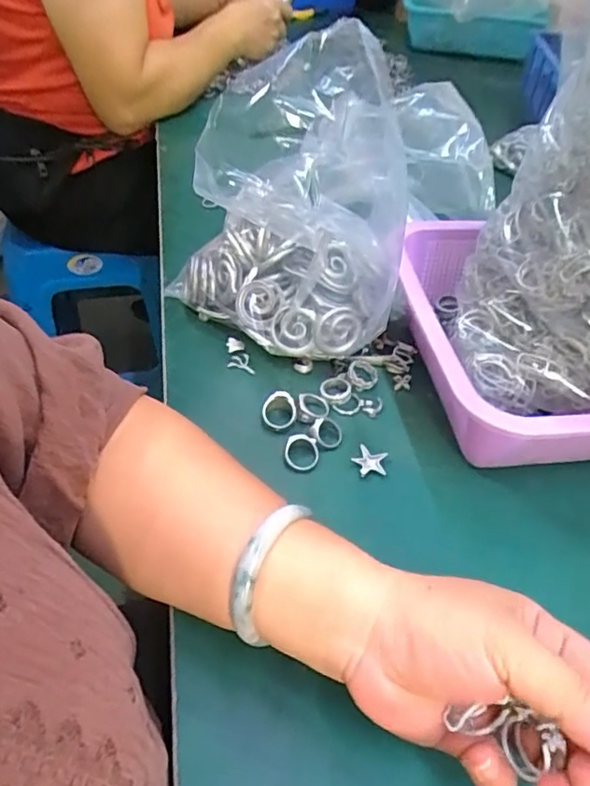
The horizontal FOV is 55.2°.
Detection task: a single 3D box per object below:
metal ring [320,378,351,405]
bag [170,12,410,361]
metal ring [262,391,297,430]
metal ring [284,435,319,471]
[{"bbox_3d":[0.031,-0.003,0.425,0.021,0.006,0.023,2,46,-2],"label":"metal ring"},{"bbox_3d":[-0.011,-0.124,0.406,0.173,0.205,0.091,3,46,-1],"label":"bag"},{"bbox_3d":[-0.011,0.012,0.398,0.024,0.015,0.022,2,46,-2],"label":"metal ring"},{"bbox_3d":[0.005,0.040,0.382,0.023,0.005,0.027,16,57,-3],"label":"metal ring"}]

